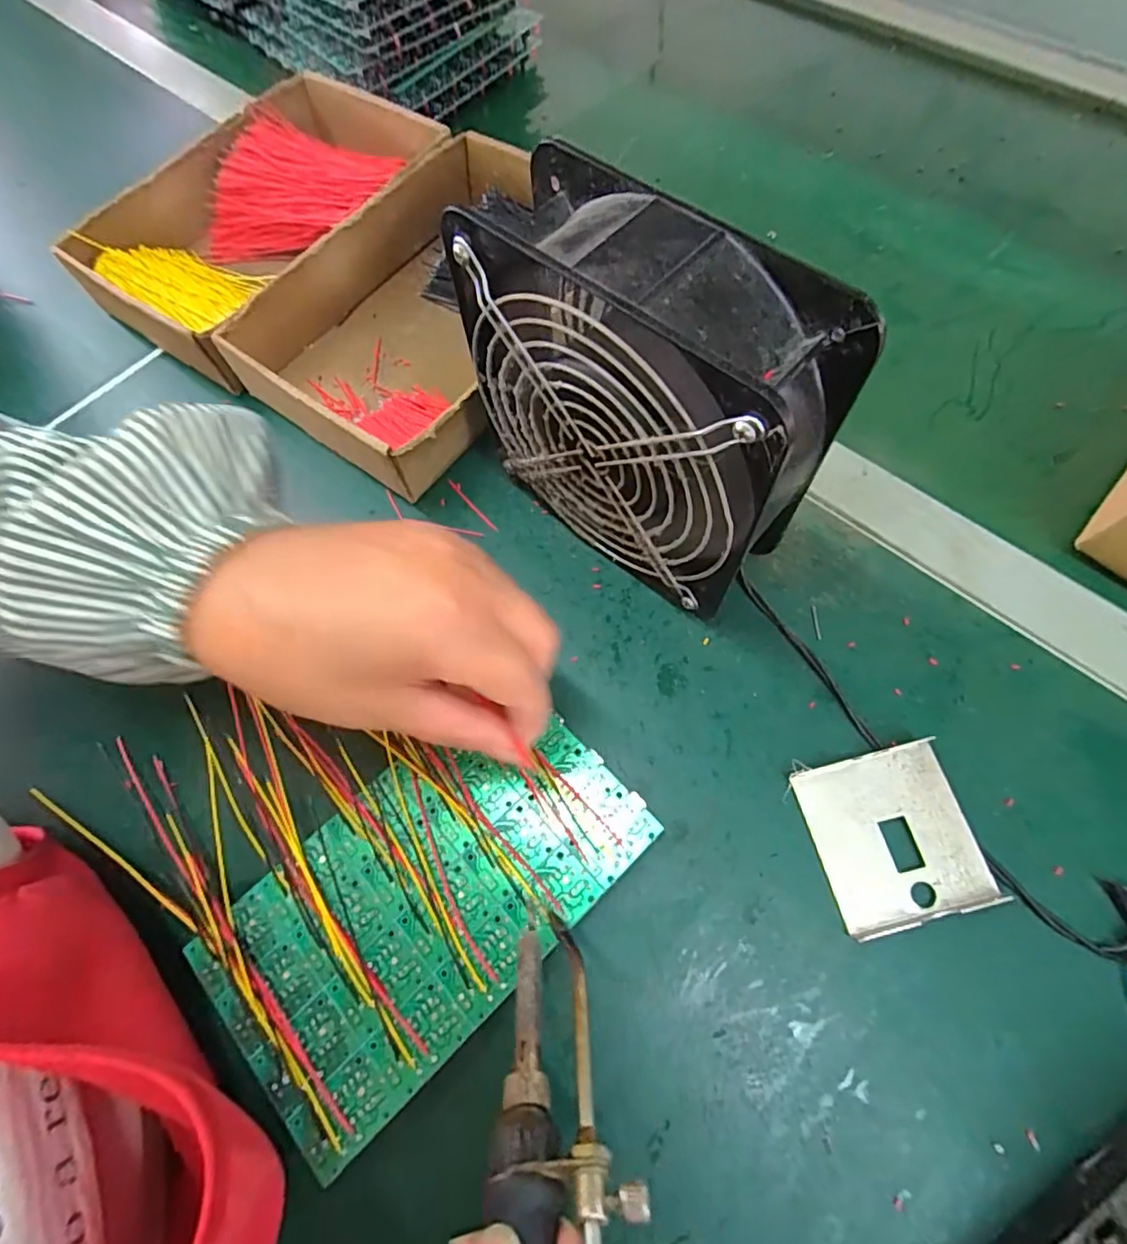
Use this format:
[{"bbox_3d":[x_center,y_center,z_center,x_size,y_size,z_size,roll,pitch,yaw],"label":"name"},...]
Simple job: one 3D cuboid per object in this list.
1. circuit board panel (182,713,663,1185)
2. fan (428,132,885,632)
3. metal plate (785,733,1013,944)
[{"bbox_3d":[-0.056,0.113,0.248,0.172,0.014,0.099,-41,72,-13],"label":"circuit board panel"},{"bbox_3d":[0.031,-0.086,0.257,0.064,0.152,0.149,-43,72,-14],"label":"fan"},{"bbox_3d":[0.142,0.092,0.254,0.064,0.009,0.068,-14,68,-3],"label":"metal plate"}]

